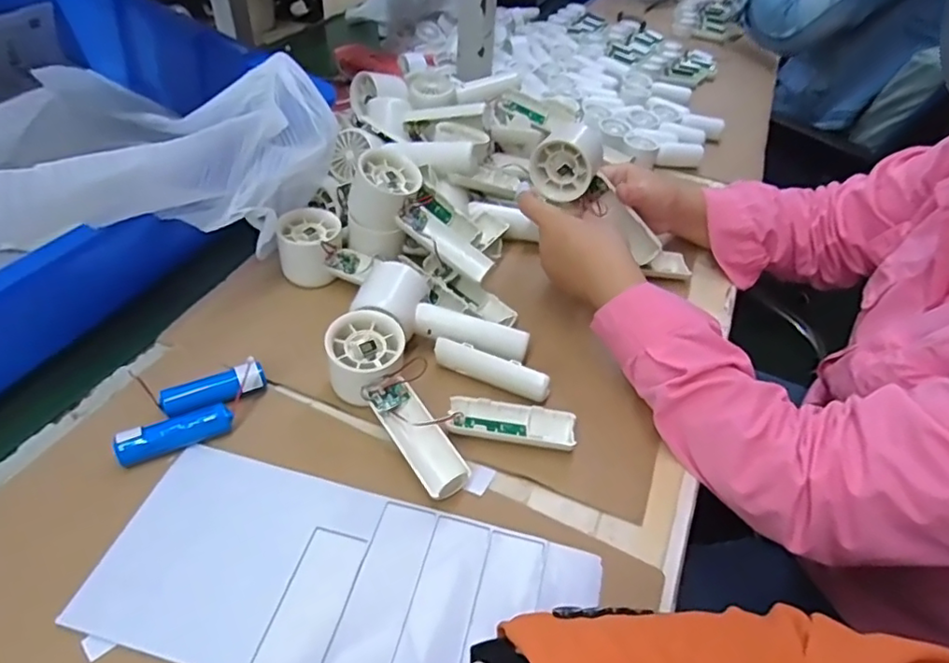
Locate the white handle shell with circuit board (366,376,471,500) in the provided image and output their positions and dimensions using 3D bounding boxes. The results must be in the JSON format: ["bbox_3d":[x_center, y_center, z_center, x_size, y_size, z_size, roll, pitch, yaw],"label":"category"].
[{"bbox_3d":[-0.040,0.075,0.415,0.032,0.027,0.093,-25,53,-26],"label":"white handle shell with circuit board"}]

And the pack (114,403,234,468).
[{"bbox_3d":[-0.207,0.073,0.404,0.073,0.019,0.023,-18,50,-21],"label":"pack"}]

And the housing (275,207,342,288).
[{"bbox_3d":[-0.152,-0.077,0.538,0.055,0.046,0.061,-6,47,-10],"label":"housing"}]

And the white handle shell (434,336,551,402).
[{"bbox_3d":[0.013,0.030,0.464,0.096,0.023,0.018,21,48,15],"label":"white handle shell"}]

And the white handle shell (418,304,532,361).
[{"bbox_3d":[-0.003,0.005,0.481,0.095,0.029,0.024,18,47,12],"label":"white handle shell"}]

